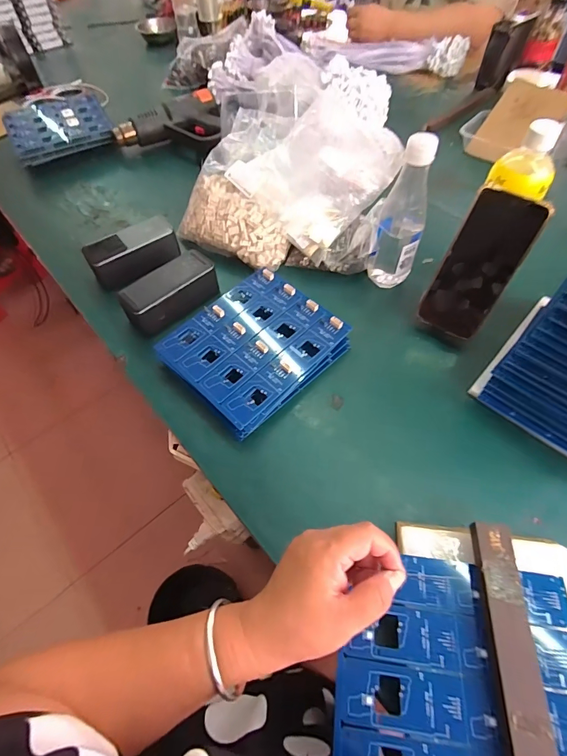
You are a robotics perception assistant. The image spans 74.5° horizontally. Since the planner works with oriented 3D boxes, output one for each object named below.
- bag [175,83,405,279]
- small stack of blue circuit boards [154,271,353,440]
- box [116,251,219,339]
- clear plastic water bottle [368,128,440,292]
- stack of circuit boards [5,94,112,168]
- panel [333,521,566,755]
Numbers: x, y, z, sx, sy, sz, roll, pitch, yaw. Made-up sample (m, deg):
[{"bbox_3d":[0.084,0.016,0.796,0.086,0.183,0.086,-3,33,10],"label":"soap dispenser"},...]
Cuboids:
[{"bbox_3d":[0.028,-0.347,0.623,0.299,0.113,0.366,15,59,11],"label":"bag"},{"bbox_3d":[-0.038,-0.040,0.483,0.172,0.042,0.195,39,67,24],"label":"small stack of blue circuit boards"},{"bbox_3d":[-0.161,-0.121,0.530,0.133,0.054,0.058,-40,64,-21],"label":"box"},{"bbox_3d":[0.154,-0.210,0.490,0.063,0.190,0.063,15,59,11],"label":"clear plastic water bottle"},{"bbox_3d":[-0.476,-0.537,0.803,0.192,0.058,0.198,-23,60,-12],"label":"stack of circuit boards"},{"bbox_3d":[0.148,0.223,0.293,0.200,0.032,0.203,5,58,6],"label":"panel"}]

